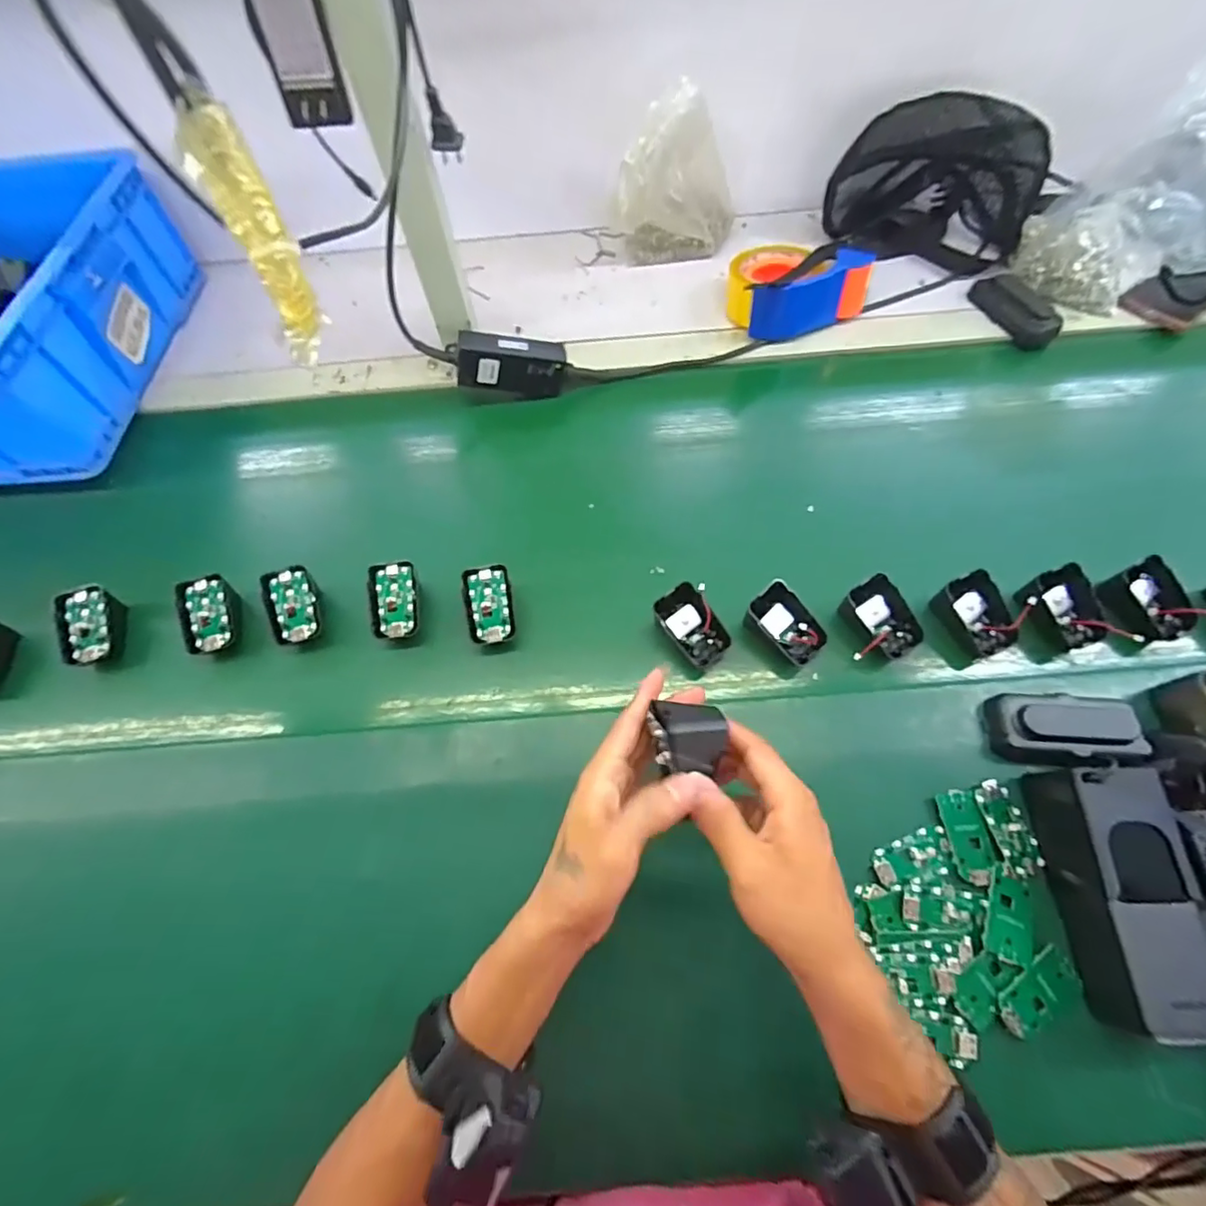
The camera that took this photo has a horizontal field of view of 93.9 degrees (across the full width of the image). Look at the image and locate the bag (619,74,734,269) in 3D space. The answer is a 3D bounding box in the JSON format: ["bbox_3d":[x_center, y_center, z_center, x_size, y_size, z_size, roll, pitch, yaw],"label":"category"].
[{"bbox_3d":[0.095,-0.508,0.688,0.144,0.166,0.088,3,61,3],"label":"bag"}]

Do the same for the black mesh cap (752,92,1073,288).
[{"bbox_3d":[0.397,-0.512,0.676,0.214,0.148,0.163,-15,61,-7],"label":"black mesh cap"}]

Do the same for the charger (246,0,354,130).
[{"bbox_3d":[-0.215,-0.390,0.399,0.047,0.080,0.026,-18,62,-8],"label":"charger"}]

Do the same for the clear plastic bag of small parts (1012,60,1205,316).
[{"bbox_3d":[0.560,-0.419,0.584,0.138,0.184,0.174,16,62,10],"label":"clear plastic bag of small parts"}]

